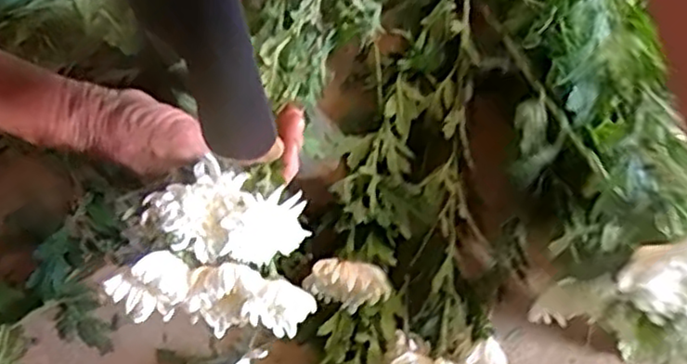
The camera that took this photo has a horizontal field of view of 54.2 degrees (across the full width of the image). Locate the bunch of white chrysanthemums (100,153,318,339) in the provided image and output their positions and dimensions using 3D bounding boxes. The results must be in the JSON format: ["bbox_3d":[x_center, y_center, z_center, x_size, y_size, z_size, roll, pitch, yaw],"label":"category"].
[{"bbox_3d":[-0.068,0.039,0.383,0.104,0.049,0.079,7,60,2],"label":"bunch of white chrysanthemums"}]

